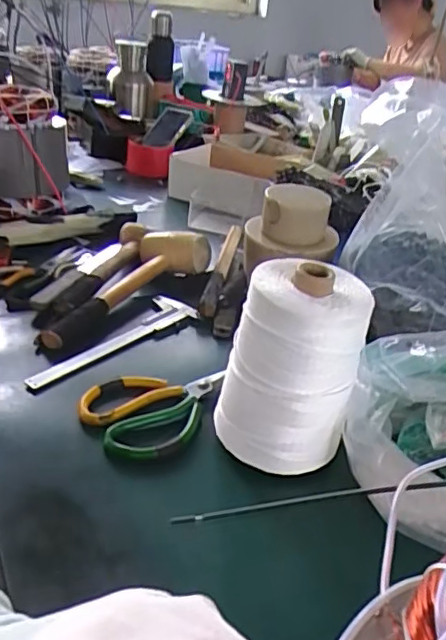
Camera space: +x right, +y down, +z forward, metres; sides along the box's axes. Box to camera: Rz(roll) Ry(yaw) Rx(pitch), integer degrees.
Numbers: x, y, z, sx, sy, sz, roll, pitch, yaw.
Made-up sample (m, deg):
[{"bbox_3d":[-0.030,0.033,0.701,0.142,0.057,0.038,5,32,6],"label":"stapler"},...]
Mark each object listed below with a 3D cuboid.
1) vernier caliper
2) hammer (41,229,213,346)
[{"bbox_3d":[-0.129,0.017,0.660,0.062,0.008,0.230,27,38,34],"label":"vernier caliper"},{"bbox_3d":[-0.120,-0.044,0.724,0.087,0.047,0.281,17,33,21],"label":"hammer"}]

